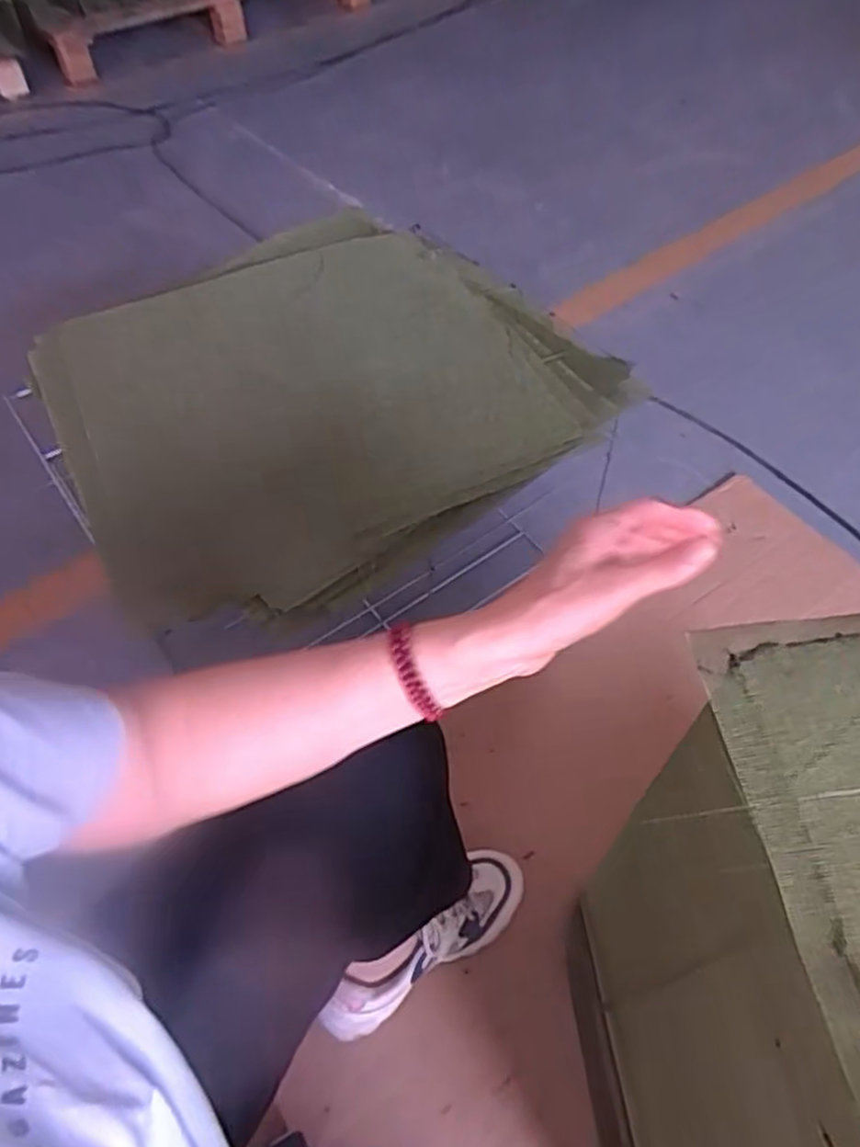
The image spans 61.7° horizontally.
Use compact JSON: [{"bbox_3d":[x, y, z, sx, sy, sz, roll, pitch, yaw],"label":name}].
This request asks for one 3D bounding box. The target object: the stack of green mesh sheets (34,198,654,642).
[{"bbox_3d":[-0.128,-0.204,0.777,0.539,0.047,0.508,-33,57,-19],"label":"stack of green mesh sheets"}]

